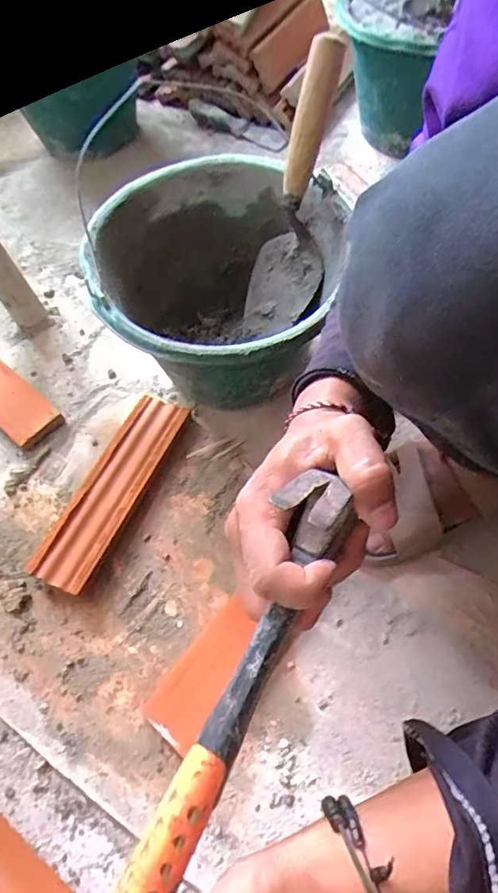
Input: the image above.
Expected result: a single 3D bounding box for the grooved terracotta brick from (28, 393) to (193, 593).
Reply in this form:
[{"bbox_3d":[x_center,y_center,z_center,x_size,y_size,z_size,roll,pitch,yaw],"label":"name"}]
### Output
[{"bbox_3d":[-0.140,0.044,0.536,0.064,0.030,0.226,22,67,15],"label":"grooved terracotta brick"}]

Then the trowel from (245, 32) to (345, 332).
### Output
[{"bbox_3d":[0.051,-0.255,0.520,0.073,0.268,0.059,15,34,11],"label":"trowel"}]

